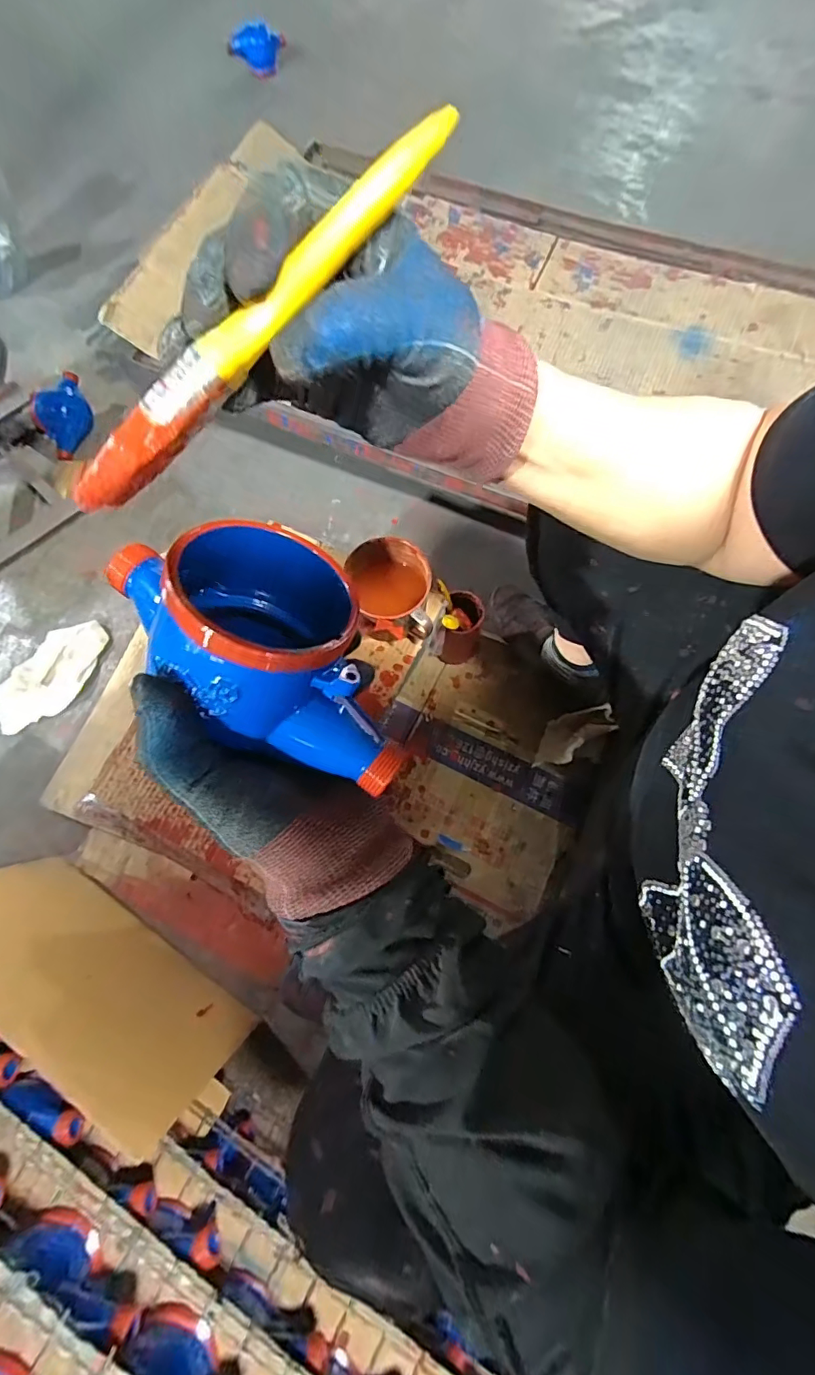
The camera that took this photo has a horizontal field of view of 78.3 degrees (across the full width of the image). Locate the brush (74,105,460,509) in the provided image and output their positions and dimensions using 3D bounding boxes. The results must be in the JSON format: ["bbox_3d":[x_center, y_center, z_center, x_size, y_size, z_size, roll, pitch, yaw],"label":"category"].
[{"bbox_3d":[-0.053,-0.119,0.168,0.159,0.011,0.014,-44,75,4],"label":"brush"}]

